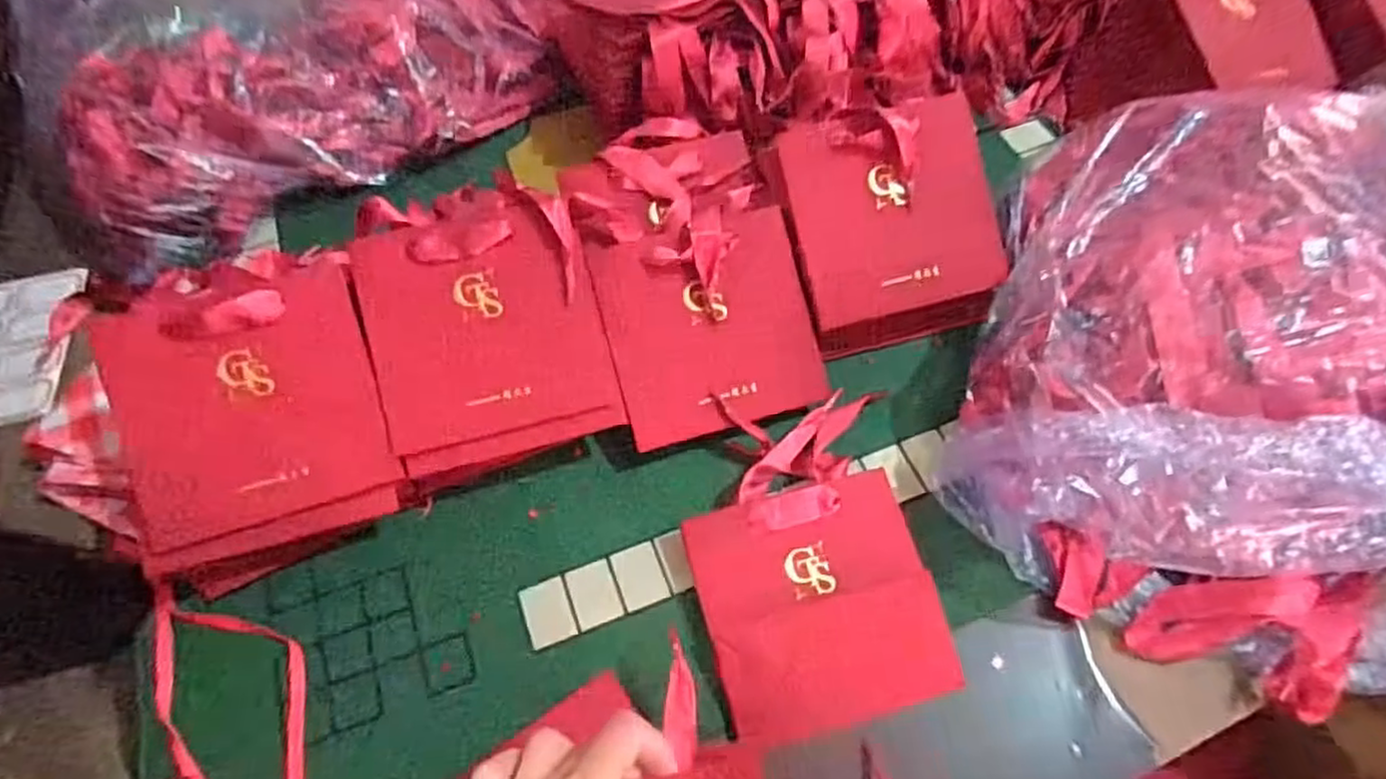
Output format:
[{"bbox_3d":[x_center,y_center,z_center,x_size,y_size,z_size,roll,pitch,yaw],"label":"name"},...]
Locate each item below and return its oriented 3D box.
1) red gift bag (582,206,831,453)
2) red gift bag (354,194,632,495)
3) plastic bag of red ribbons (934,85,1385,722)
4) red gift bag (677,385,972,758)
[{"bbox_3d":[0.012,-0.045,0.498,0.140,0.018,0.144,-15,89,-8],"label":"red gift bag"},{"bbox_3d":[-0.133,-0.039,0.470,0.144,0.017,0.178,-14,94,-12],"label":"red gift bag"},{"bbox_3d":[0.348,-0.028,0.461,0.291,0.139,0.380,18,62,11],"label":"plastic bag of red ribbons"},{"bbox_3d":[0.073,0.104,0.462,0.142,0.026,0.197,-9,60,-4],"label":"red gift bag"}]

